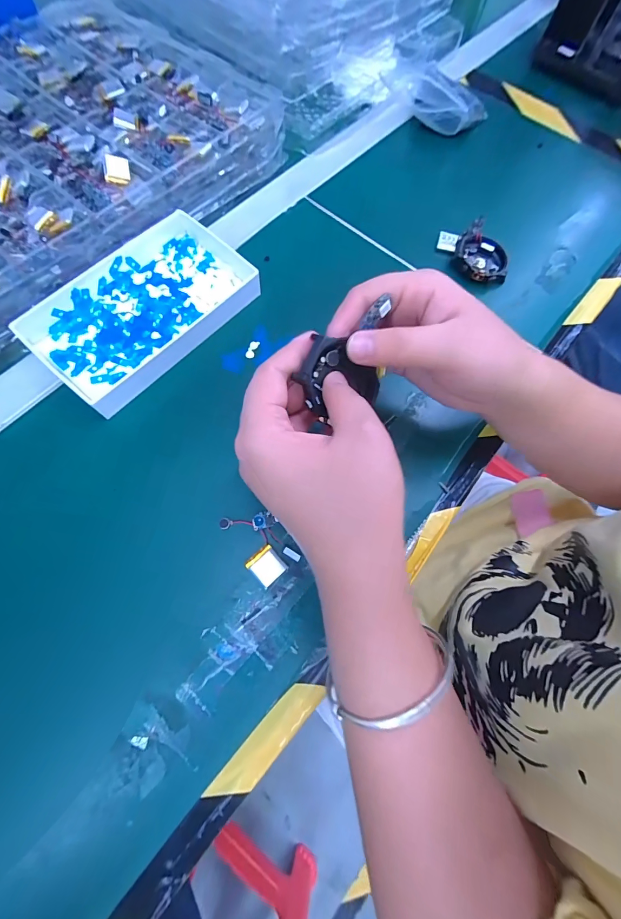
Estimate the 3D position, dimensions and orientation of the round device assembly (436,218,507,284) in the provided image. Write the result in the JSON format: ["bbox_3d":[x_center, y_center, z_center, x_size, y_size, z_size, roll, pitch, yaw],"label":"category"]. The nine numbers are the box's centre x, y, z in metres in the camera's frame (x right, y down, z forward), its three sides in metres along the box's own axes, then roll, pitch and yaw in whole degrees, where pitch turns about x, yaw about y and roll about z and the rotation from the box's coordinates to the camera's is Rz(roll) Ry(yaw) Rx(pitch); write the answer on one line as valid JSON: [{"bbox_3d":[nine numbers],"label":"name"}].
[{"bbox_3d":[0.161,-0.198,0.343,0.046,0.021,0.068,-19,70,-8],"label":"round device assembly"}]

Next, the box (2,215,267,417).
[{"bbox_3d":[-0.139,-0.130,0.296,0.105,0.026,0.174,38,73,13],"label":"box"}]

